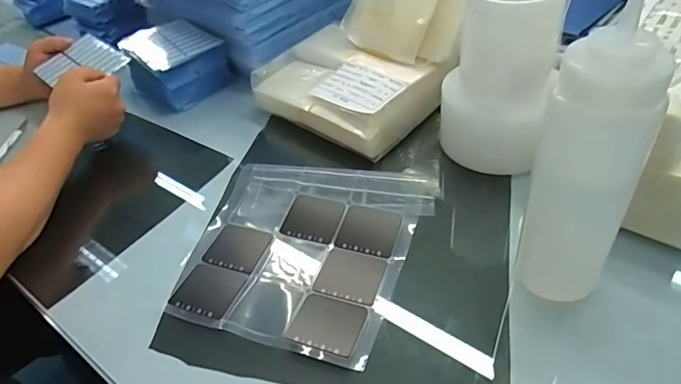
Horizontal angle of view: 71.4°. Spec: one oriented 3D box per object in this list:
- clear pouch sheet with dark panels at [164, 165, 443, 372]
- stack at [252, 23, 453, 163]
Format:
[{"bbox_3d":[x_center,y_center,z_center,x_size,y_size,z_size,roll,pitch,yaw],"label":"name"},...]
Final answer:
[{"bbox_3d":[-0.035,0.043,0.455,0.206,0.023,0.213,10,46,18],"label":"clear pouch sheet with dark panels"},{"bbox_3d":[0.002,-0.132,0.592,0.221,0.058,0.138,30,54,31],"label":"stack"}]

